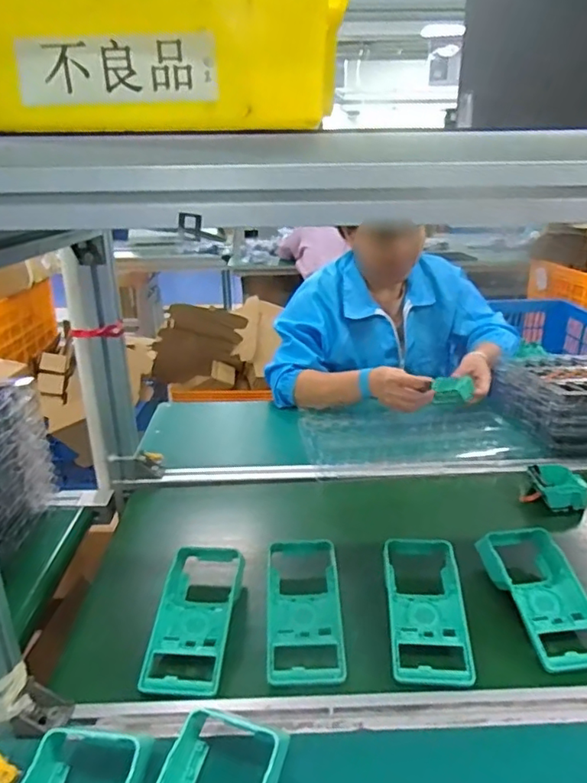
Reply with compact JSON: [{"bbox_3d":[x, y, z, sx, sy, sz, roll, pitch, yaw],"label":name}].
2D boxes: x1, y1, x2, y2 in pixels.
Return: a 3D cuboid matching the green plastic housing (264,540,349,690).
[{"bbox_3d":[0.011,0.237,0.623,0.080,0.041,0.176,0,21,-1],"label":"green plastic housing"}]

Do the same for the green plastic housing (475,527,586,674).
[{"bbox_3d":[0.282,0.227,0.627,0.093,0.045,0.181,-3,22,-6],"label":"green plastic housing"}]

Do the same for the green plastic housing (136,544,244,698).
[{"bbox_3d":[-0.105,0.250,0.619,0.082,0.038,0.178,1,31,5],"label":"green plastic housing"}]

